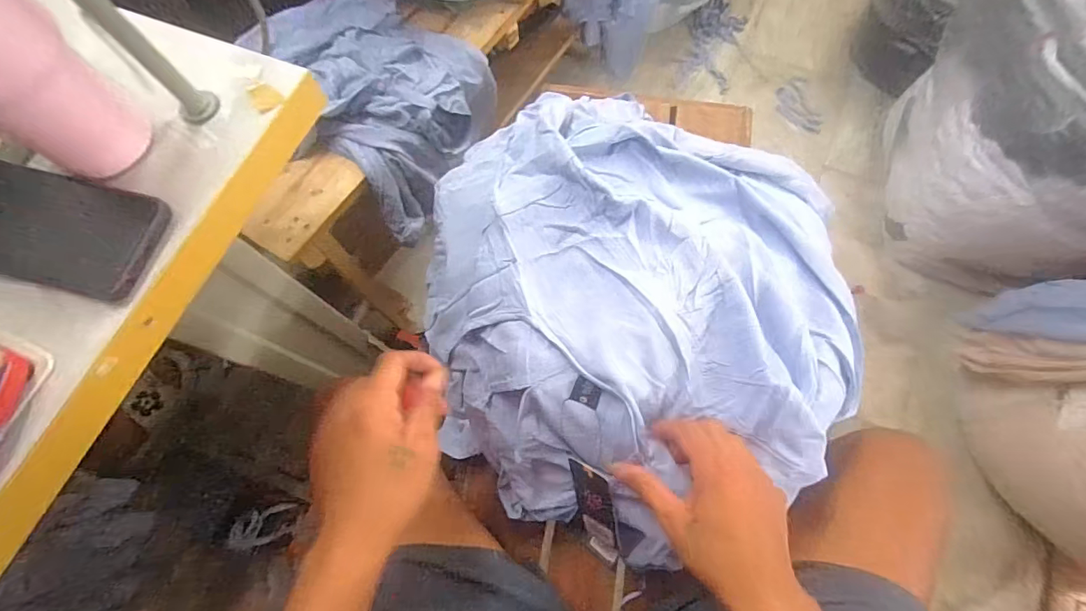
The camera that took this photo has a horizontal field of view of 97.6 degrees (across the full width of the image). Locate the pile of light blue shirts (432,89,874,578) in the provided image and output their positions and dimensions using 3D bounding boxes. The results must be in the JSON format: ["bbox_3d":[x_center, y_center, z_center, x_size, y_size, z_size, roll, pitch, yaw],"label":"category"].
[{"bbox_3d":[0.073,0.007,0.490,0.426,0.156,0.411,-1,70,2],"label":"pile of light blue shirts"}]

